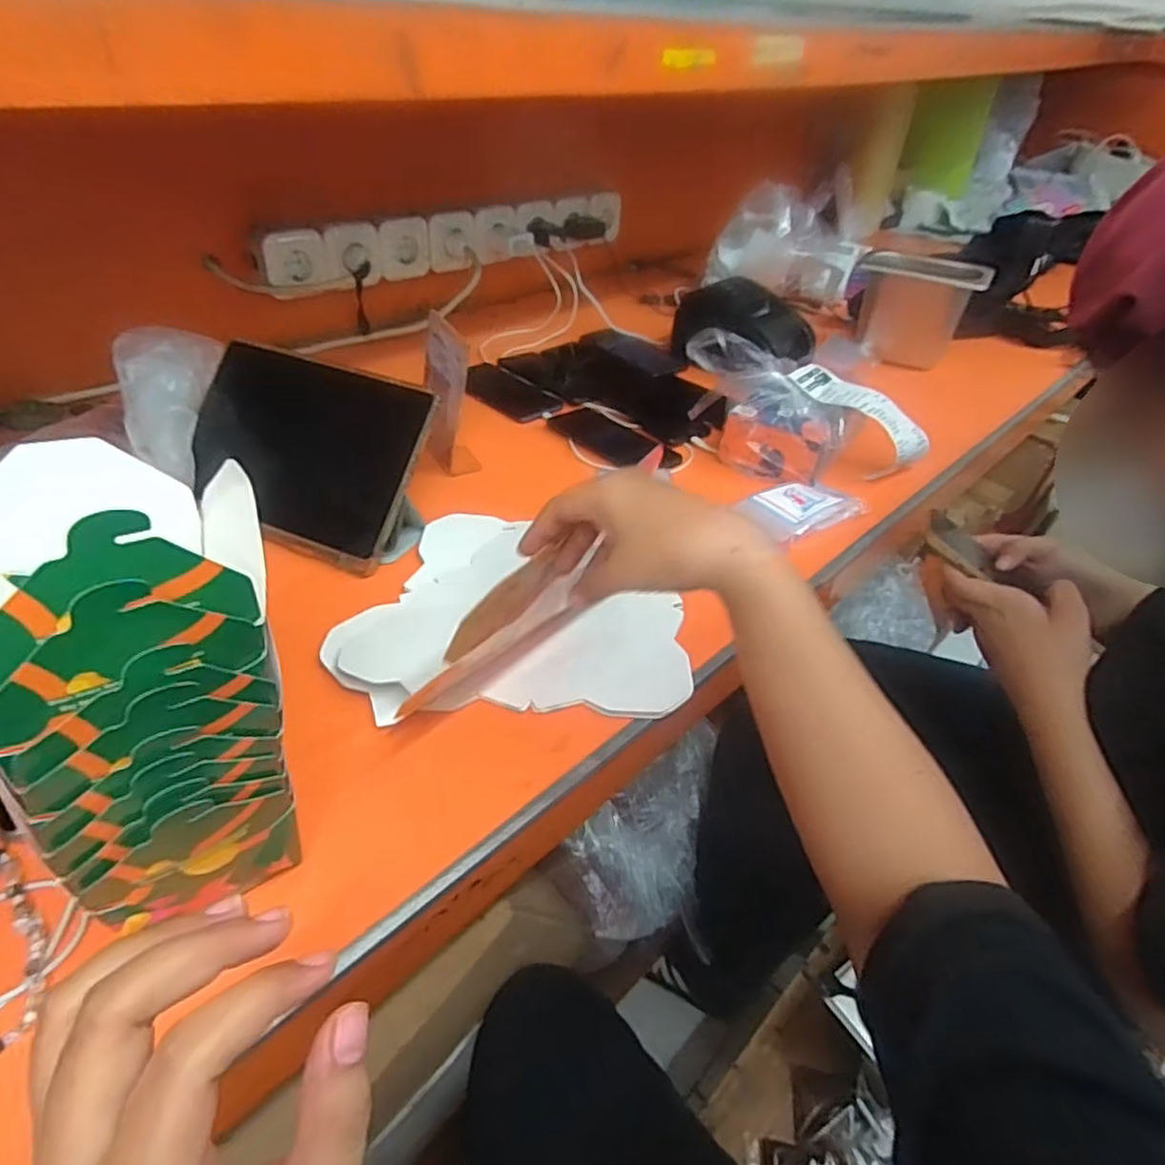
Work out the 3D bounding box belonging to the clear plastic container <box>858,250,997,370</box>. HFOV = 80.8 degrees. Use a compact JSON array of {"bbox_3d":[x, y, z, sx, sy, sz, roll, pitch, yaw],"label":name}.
[{"bbox_3d":[0.504,-0.420,1.055,0.181,0.133,0.106,23,44,21],"label":"clear plastic container"}]

